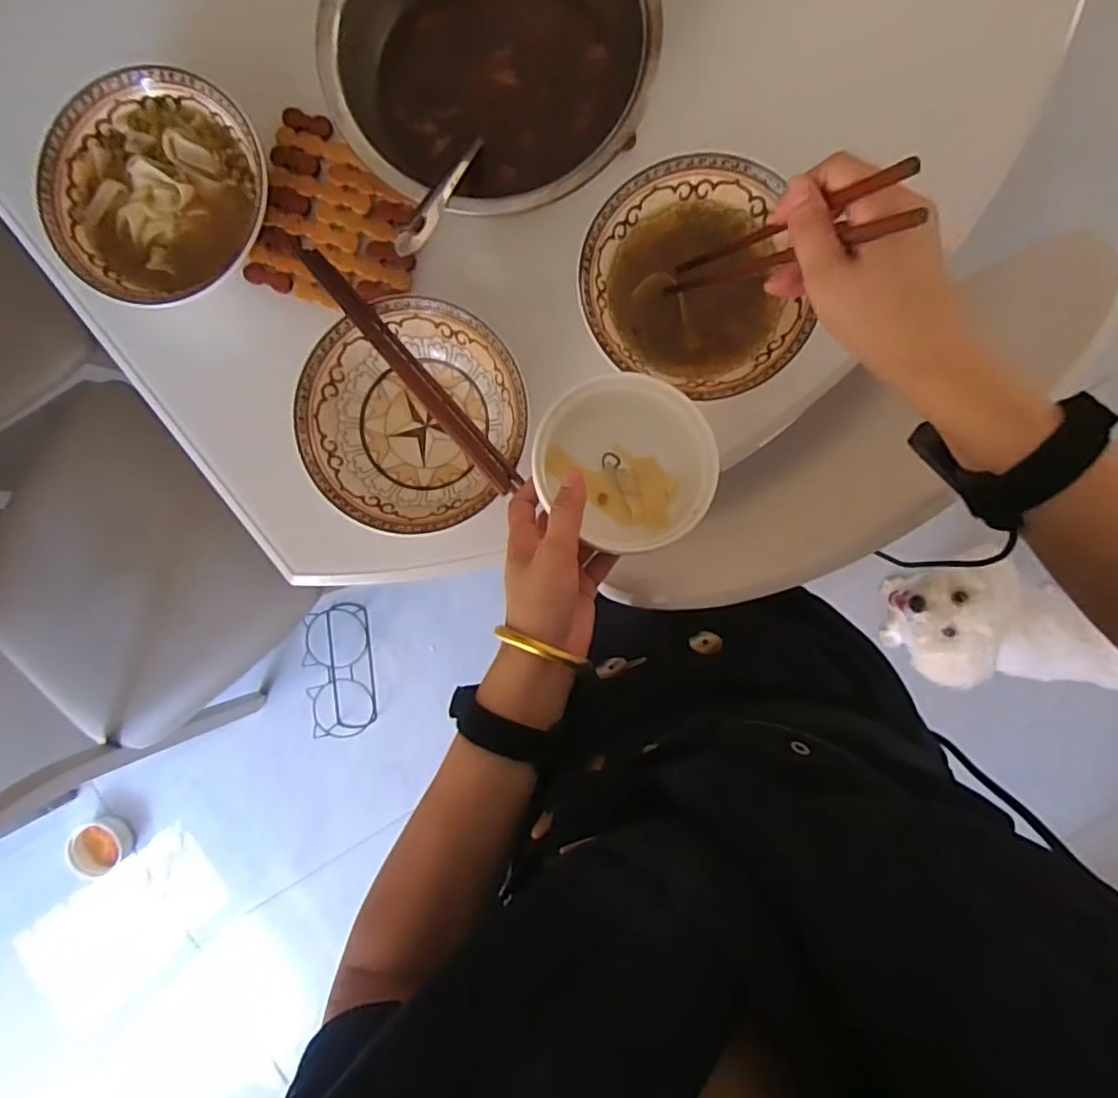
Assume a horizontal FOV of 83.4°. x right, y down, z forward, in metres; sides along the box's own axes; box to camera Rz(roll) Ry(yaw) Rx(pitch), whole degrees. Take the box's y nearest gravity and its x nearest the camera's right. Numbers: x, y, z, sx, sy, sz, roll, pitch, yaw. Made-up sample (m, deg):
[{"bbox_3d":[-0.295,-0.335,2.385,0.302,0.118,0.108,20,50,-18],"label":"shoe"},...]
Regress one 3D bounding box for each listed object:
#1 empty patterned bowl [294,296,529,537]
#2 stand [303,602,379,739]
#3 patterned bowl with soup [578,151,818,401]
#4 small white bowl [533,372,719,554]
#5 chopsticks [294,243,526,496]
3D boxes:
[{"bbox_3d":[-0.112,-0.102,0.505,0.172,0.053,0.172,0,93,3],"label":"empty patterned bowl"},{"bbox_3d":[-0.449,0.256,1.294,0.115,0.074,0.278,-4,93,3],"label":"stand"},{"bbox_3d":[0.098,-0.201,0.483,0.155,0.034,0.173,-15,92,4],"label":"patterned bowl with soup"},{"bbox_3d":[0.044,-0.057,0.419,0.113,0.056,0.113,0,93,3],"label":"small white bowl"},{"bbox_3d":[-0.115,-0.139,0.474,0.019,0.013,0.238,-41,89,4],"label":"chopsticks"}]

